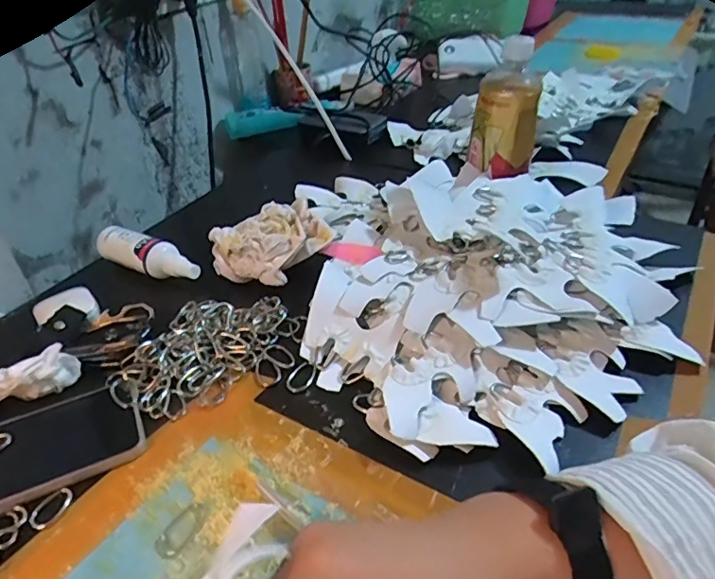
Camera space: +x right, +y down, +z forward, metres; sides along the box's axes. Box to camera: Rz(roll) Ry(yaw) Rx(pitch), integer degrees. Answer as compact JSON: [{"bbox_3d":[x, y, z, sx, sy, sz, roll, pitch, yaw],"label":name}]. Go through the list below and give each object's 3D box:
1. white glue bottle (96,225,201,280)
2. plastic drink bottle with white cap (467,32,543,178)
[{"bbox_3d":[-0.221,-0.039,0.560,0.129,0.029,0.034,15,42,24],"label":"white glue bottle"},{"bbox_3d":[0.156,-0.187,0.558,0.068,0.127,0.055,7,39,16],"label":"plastic drink bottle with white cap"}]

